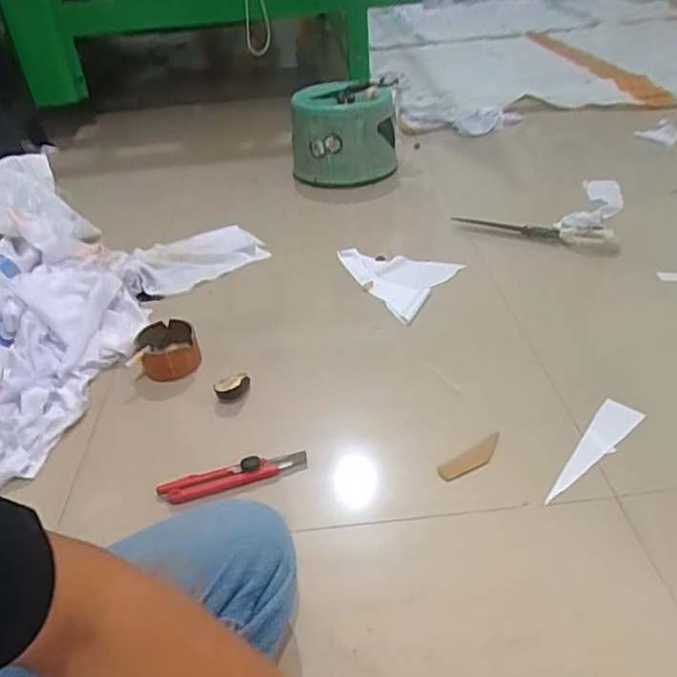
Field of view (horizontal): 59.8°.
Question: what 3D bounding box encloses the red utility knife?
[{"bbox_3d":[-0.118,0.155,0.665,0.167,0.013,0.031,-12,37,-11],"label":"red utility knife"}]

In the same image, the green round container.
[{"bbox_3d":[0.011,-0.480,1.385,0.240,0.192,0.246,-4,36,3],"label":"green round container"}]

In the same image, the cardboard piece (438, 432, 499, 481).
[{"bbox_3d":[0.157,0.137,0.676,0.094,0.008,0.027,-25,41,-26],"label":"cardboard piece"}]

